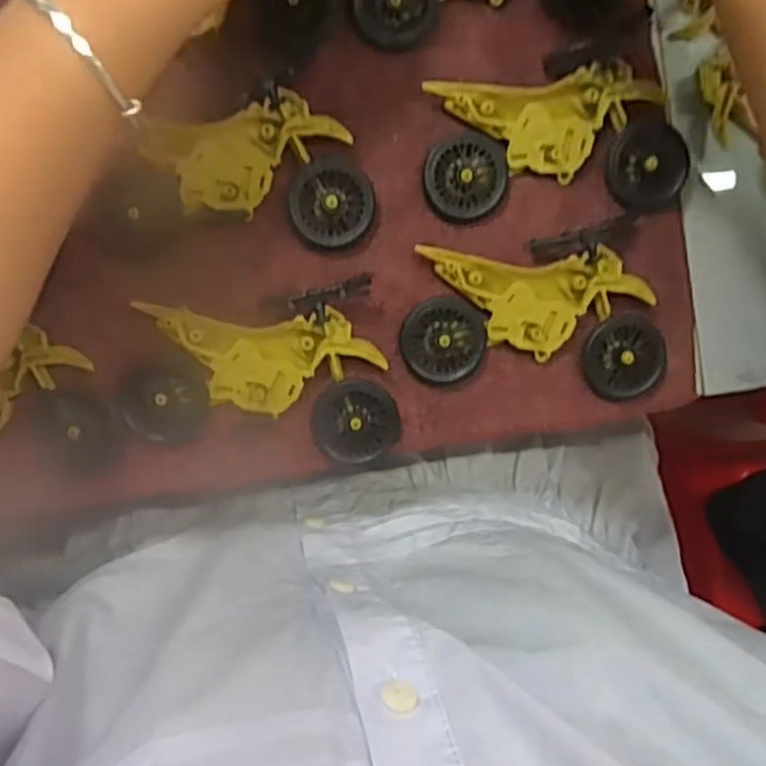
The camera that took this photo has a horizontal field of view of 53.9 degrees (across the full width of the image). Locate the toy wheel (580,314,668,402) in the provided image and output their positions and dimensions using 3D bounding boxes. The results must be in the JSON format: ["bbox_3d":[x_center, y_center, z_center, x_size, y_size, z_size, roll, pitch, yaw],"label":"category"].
[{"bbox_3d":[0.111,-0.011,0.344,0.038,0.009,0.038,0,93,-6],"label":"toy wheel"}]

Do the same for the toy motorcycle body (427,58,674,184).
[{"bbox_3d":[0.074,-0.115,0.334,0.098,0.009,0.045,-9,94,-5],"label":"toy motorcycle body"}]

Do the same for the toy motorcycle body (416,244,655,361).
[{"bbox_3d":[0.069,-0.036,0.338,0.100,0.008,0.047,-1,93,-6],"label":"toy motorcycle body"}]

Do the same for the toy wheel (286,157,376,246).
[{"bbox_3d":[-0.022,-0.078,0.328,0.035,0.004,0.037,0,93,-6],"label":"toy wheel"}]

